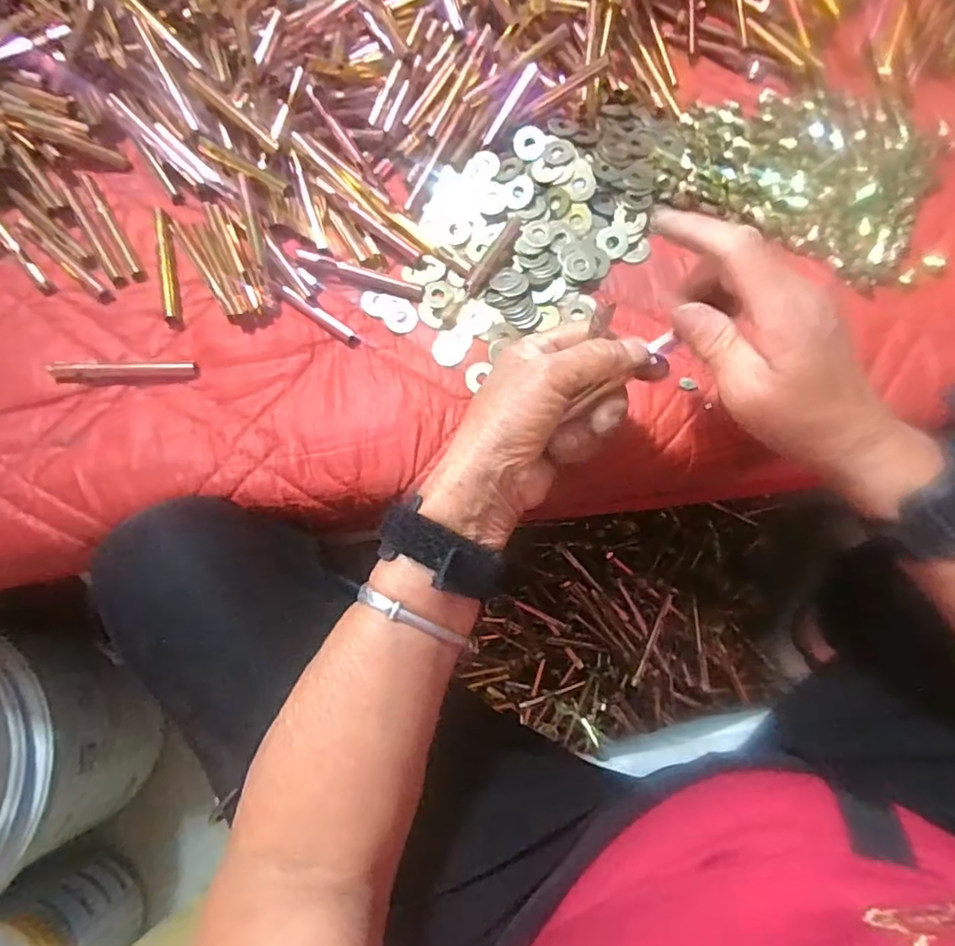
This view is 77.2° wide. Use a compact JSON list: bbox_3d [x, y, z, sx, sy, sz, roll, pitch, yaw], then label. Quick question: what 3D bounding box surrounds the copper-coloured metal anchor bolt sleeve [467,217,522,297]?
[{"bbox_3d":[0.012,-0.145,0.402,0.013,0.007,0.063,33,79,9],"label":"copper-coloured metal anchor bolt sleeve"}]

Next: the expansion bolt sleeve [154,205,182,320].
[{"bbox_3d":[-0.212,-0.144,0.408,0.011,0.006,0.086,-13,76,-2],"label":"expansion bolt sleeve"}]

